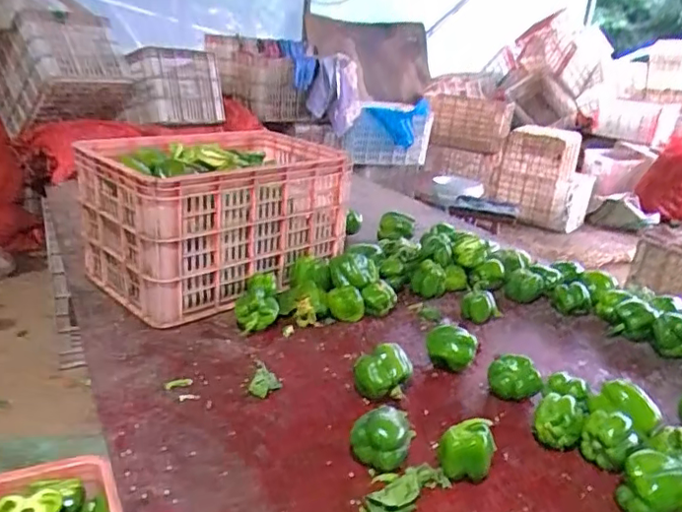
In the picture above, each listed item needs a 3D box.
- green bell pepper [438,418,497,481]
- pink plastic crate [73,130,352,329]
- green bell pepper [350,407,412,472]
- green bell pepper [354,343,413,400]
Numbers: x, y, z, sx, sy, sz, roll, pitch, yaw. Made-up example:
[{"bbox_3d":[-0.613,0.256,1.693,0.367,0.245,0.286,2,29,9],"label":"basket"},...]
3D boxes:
[{"bbox_3d":[0.161,0.259,0.744,0.071,0.078,0.056,13,22,16],"label":"green bell pepper"},{"bbox_3d":[-0.270,-0.097,1.258,0.374,0.278,0.495,24,28,38],"label":"pink plastic crate"},{"bbox_3d":[0.054,0.244,0.766,0.079,0.068,0.079,8,22,5],"label":"green bell pepper"},{"bbox_3d":[0.068,0.189,0.901,0.078,0.085,0.063,-3,23,-21],"label":"green bell pepper"}]

